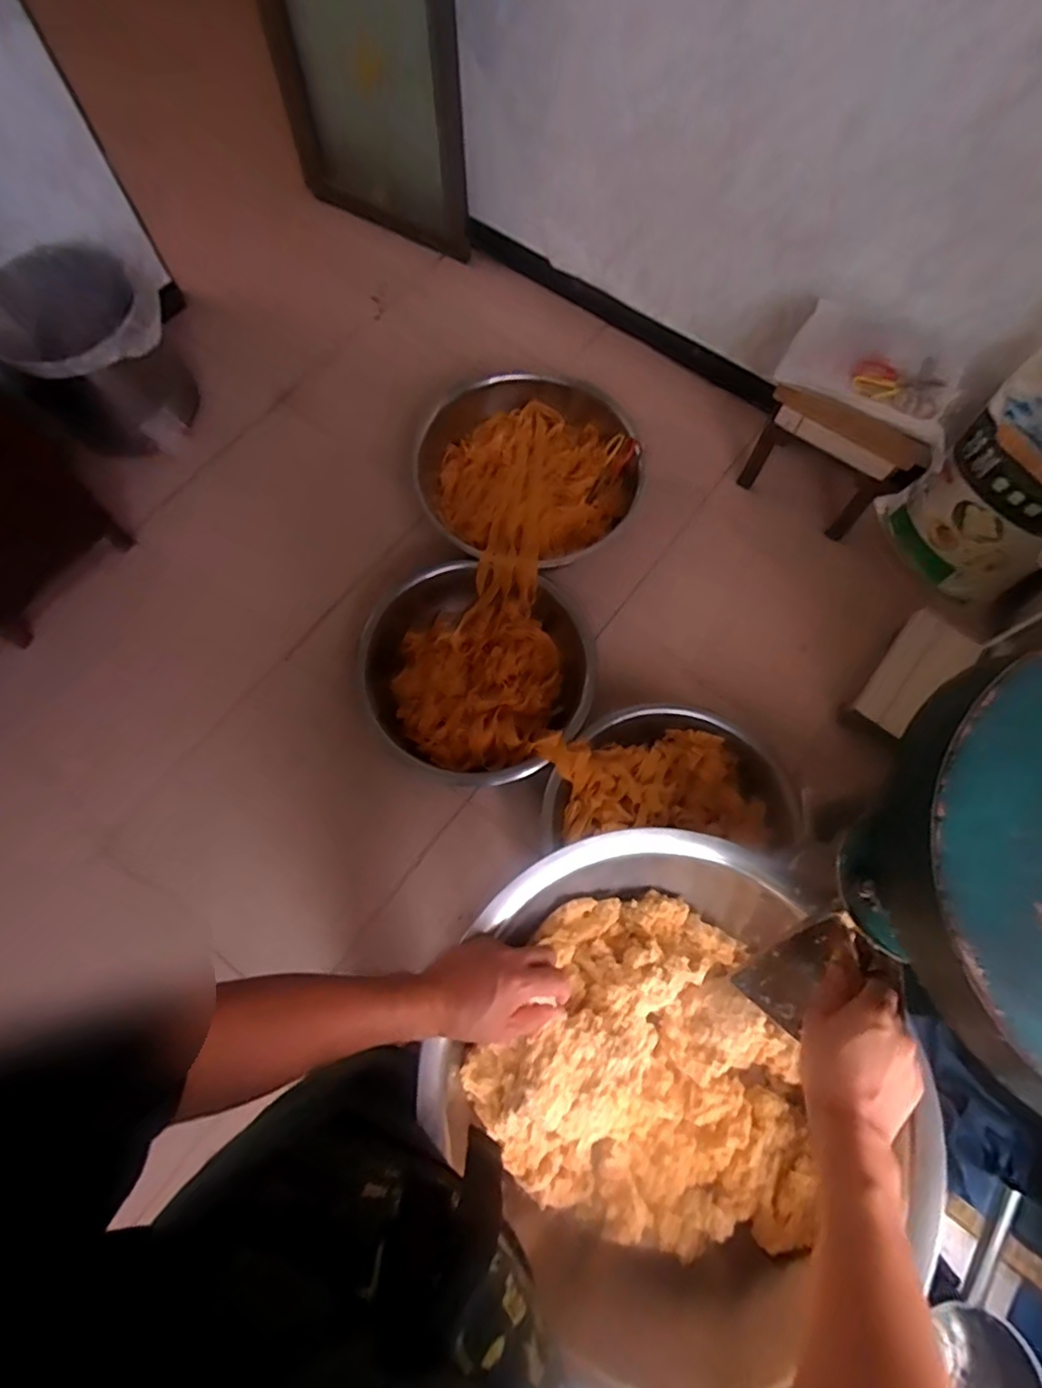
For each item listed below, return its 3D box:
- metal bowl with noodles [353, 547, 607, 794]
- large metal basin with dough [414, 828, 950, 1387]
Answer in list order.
[{"bbox_3d":[-0.105,-0.064,1.536,0.541,0.186,0.527,0,71,0],"label":"metal bowl with noodles"},{"bbox_3d":[0.139,0.390,0.634,0.391,0.156,0.467,-27,74,-9],"label":"large metal basin with dough"}]

